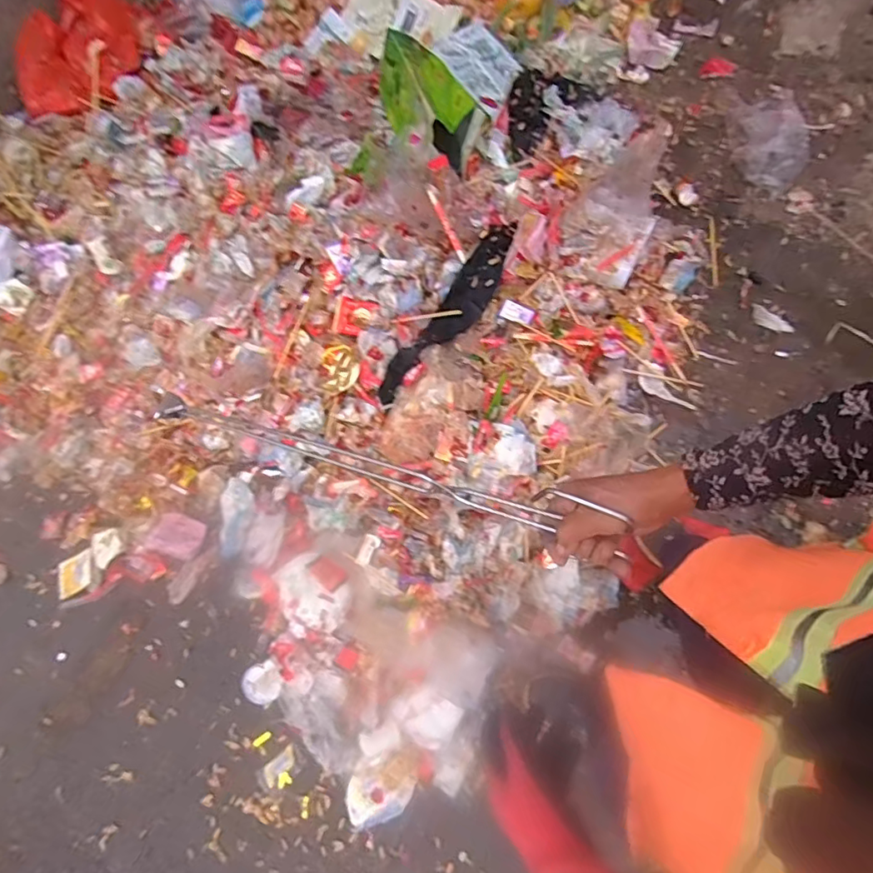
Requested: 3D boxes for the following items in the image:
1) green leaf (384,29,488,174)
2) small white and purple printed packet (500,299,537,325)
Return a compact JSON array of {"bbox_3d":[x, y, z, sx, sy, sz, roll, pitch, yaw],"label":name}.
[{"bbox_3d":[-0.031,-0.880,1.455,0.211,0.151,0.363,-28,73,-6],"label":"green leaf"},{"bbox_3d":[0.205,-0.312,1.380,0.089,0.005,0.046,17,90,-17],"label":"small white and purple printed packet"}]

